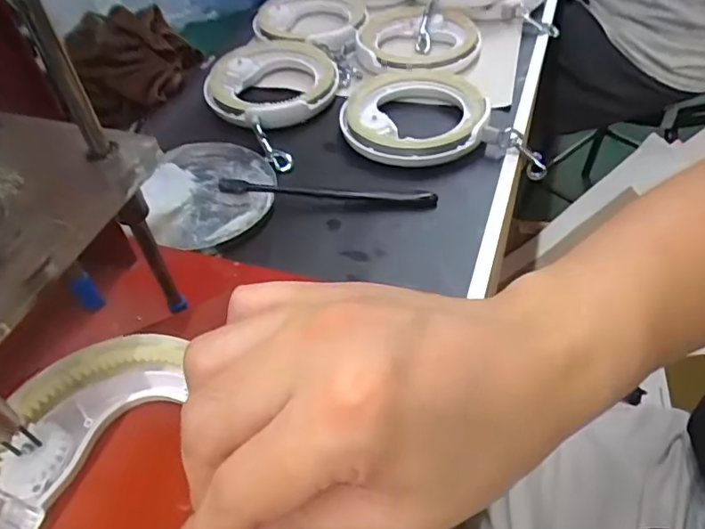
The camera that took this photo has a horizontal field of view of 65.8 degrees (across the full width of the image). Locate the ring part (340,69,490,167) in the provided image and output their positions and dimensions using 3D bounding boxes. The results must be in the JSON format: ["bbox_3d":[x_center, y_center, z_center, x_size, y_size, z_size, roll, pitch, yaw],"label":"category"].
[{"bbox_3d":[0.058,-0.138,0.503,0.127,0.025,0.134,-3,47,3],"label":"ring part"}]

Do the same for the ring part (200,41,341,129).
[{"bbox_3d":[-0.088,-0.188,0.554,0.140,0.026,0.130,-3,47,3],"label":"ring part"}]

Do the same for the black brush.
[{"bbox_3d":[-0.020,-0.058,0.440,0.173,0.022,0.012,0,48,6],"label":"black brush"}]

